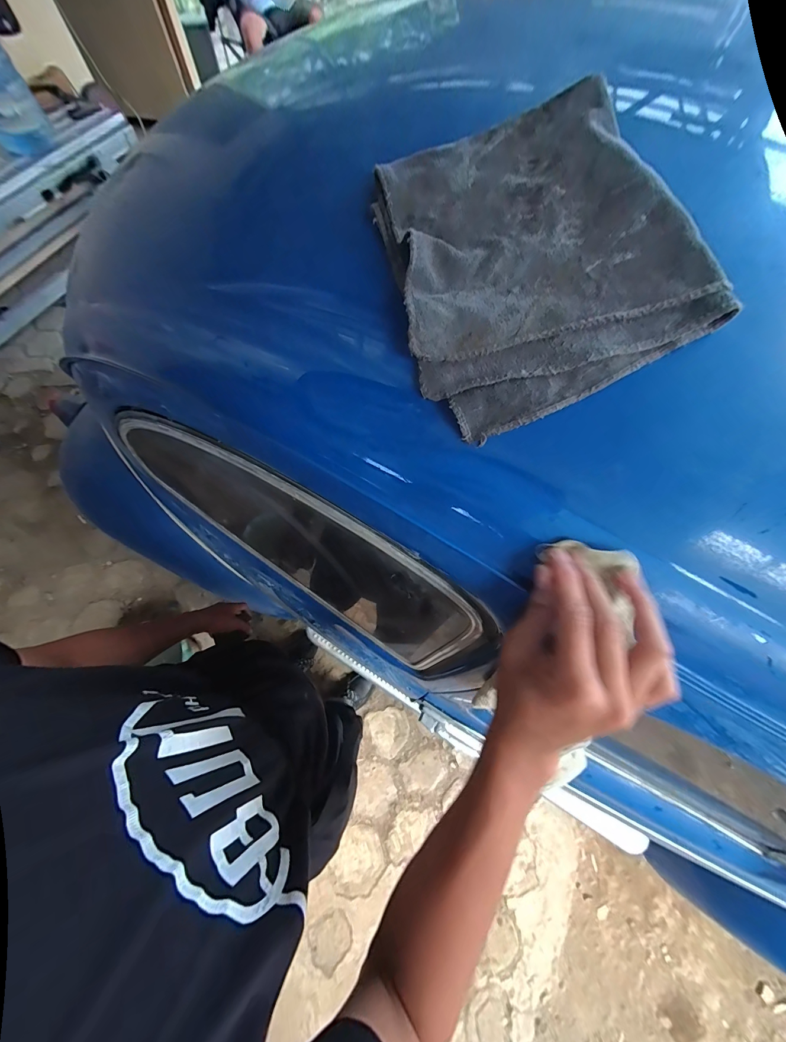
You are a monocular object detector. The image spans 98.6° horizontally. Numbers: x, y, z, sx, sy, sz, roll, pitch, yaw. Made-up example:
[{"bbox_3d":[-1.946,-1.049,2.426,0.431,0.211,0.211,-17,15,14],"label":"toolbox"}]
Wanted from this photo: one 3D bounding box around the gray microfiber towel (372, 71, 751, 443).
[{"bbox_3d":[0.094,-0.183,0.231,0.184,0.024,0.210,-18,83,8],"label":"gray microfiber towel"}]

